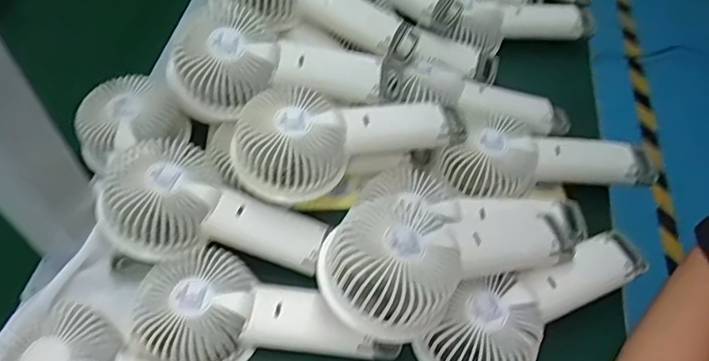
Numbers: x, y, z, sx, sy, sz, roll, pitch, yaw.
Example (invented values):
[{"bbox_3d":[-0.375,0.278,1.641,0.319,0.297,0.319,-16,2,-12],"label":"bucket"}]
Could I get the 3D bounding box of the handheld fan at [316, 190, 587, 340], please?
[{"bbox_3d":[0.079,0.036,0.377,0.220,0.045,0.095,-13,56,-30],"label":"handheld fan"}]

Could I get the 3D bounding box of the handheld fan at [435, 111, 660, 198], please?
[{"bbox_3d":[0.161,-0.014,0.441,0.176,0.032,0.074,11,56,5],"label":"handheld fan"}]

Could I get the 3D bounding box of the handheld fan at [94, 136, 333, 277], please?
[{"bbox_3d":[-0.103,0.025,0.402,0.161,0.041,0.084,19,55,-11],"label":"handheld fan"}]

